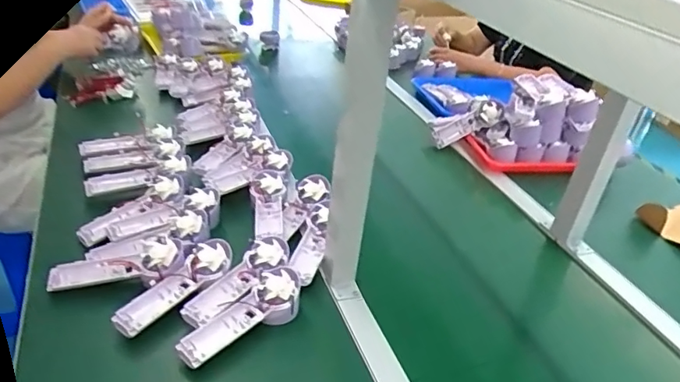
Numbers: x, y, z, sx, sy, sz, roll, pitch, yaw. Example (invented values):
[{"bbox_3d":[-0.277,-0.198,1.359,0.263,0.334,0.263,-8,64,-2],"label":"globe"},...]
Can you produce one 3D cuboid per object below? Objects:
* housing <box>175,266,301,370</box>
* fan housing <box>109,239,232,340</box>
[{"bbox_3d":[-0.120,0.162,0.672,0.068,0.041,0.179,26,37,27],"label":"housing"},{"bbox_3d":[-0.218,0.126,0.702,0.055,0.036,0.174,24,36,25],"label":"fan housing"}]

